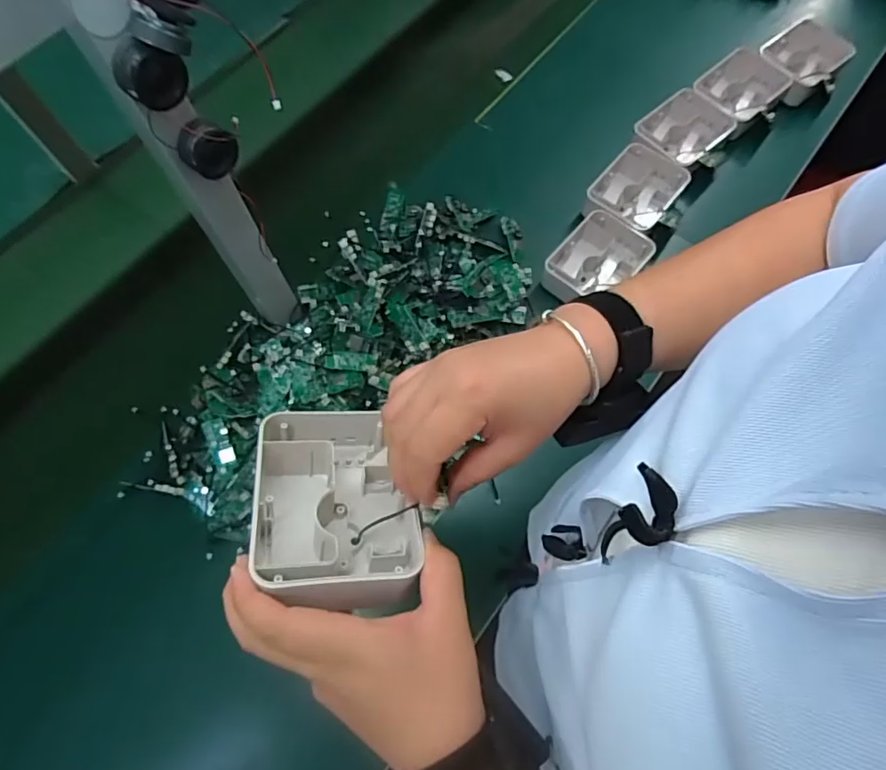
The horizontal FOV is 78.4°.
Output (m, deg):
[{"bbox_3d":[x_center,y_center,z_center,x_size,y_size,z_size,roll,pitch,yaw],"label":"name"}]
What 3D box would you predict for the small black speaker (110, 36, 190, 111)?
[{"bbox_3d":[-0.194,-0.207,0.362,0.042,0.036,0.021,-33,70,-11],"label":"small black speaker"}]

